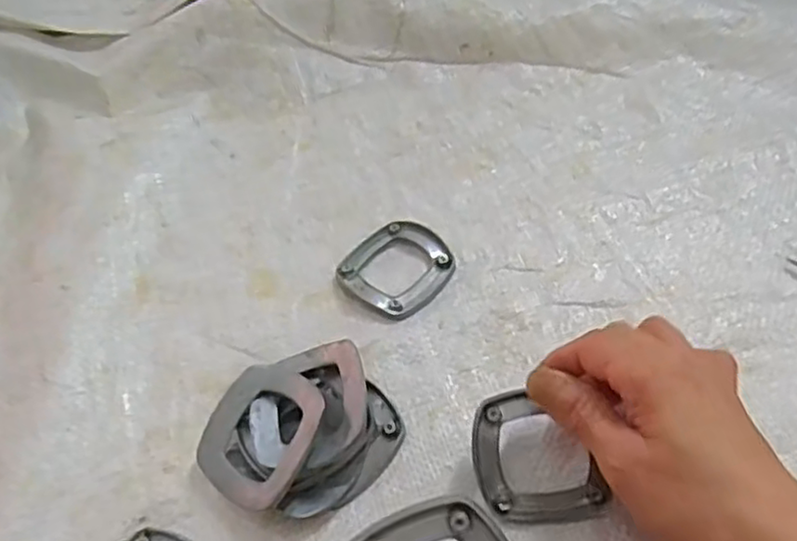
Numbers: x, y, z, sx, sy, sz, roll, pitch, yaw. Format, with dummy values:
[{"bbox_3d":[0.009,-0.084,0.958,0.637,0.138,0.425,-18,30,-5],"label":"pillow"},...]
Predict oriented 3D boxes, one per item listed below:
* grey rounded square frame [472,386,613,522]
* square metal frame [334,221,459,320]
[{"bbox_3d":[0.062,0.084,0.305,0.054,0.010,0.059,-7,81,-9],"label":"grey rounded square frame"},{"bbox_3d":[-0.001,-0.002,0.393,0.057,0.008,0.062,33,61,26],"label":"square metal frame"}]

